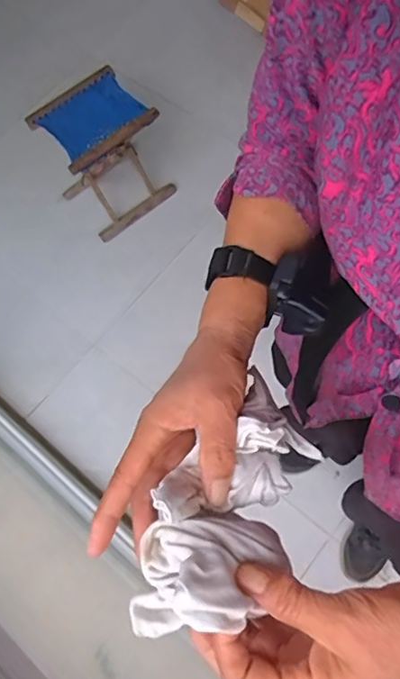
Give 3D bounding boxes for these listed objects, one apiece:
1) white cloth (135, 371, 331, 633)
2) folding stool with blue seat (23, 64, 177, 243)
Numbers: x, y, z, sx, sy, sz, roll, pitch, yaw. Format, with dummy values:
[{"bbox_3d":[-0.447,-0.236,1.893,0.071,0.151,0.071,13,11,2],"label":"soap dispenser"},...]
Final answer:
[{"bbox_3d":[0.020,0.097,0.325,0.076,0.048,0.159,27,56,13],"label":"white cloth"},{"bbox_3d":[-0.280,-0.549,1.592,0.286,0.309,0.256,-37,69,-9],"label":"folding stool with blue seat"}]

